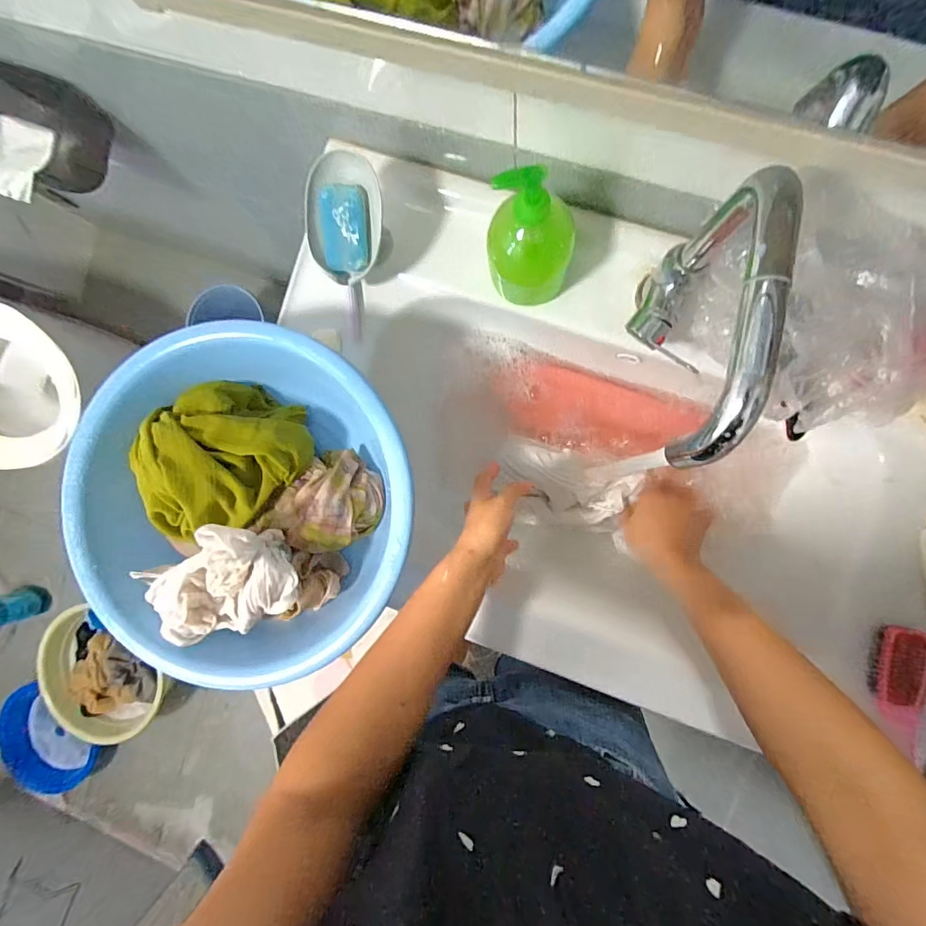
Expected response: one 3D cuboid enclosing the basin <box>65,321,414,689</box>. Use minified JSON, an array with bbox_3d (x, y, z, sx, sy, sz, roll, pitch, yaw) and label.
[{"bbox_3d":[-0.206,0.039,0.464,0.323,0.131,0.320,0,91,7],"label":"basin"}]

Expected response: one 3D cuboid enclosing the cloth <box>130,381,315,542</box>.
[{"bbox_3d":[-0.257,-0.002,0.470,0.139,0.097,0.171,42,96,5],"label":"cloth"}]

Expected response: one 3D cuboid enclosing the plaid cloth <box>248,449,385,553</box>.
[{"bbox_3d":[-0.147,0.048,0.482,0.103,0.054,0.121,34,95,5],"label":"plaid cloth"}]

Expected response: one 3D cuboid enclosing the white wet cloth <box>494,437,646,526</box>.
[{"bbox_3d":[0.123,0.033,0.542,0.164,0.038,0.096,14,93,7],"label":"white wet cloth"}]

